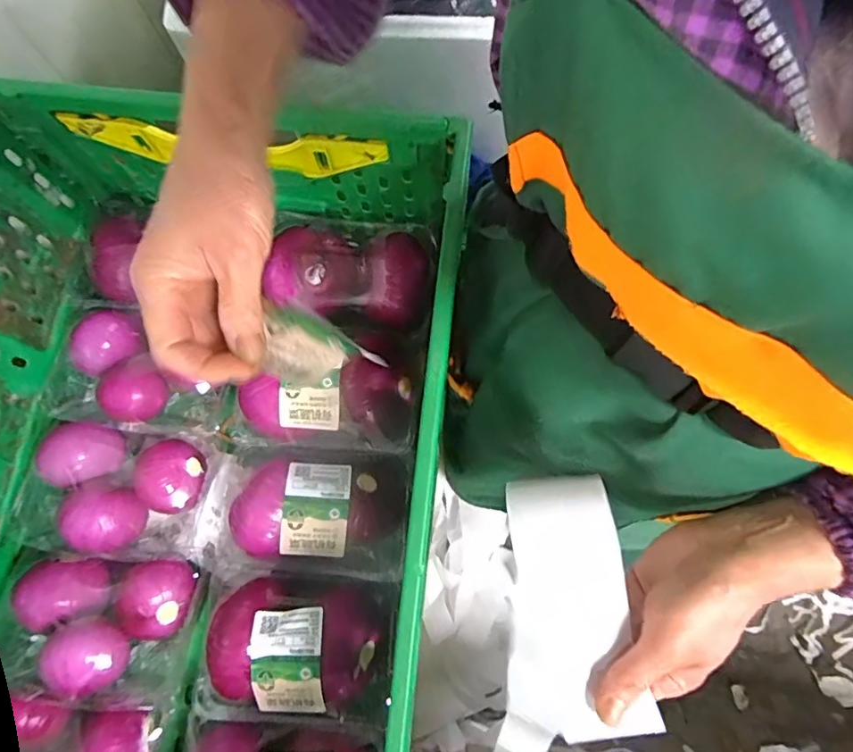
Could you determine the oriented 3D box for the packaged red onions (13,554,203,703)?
[{"bbox_3d":[-0.280,0.214,0.438,0.139,0.073,0.105,2,77,2],"label":"packaged red onions"}]

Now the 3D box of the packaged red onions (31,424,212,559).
[{"bbox_3d":[-0.287,0.107,0.475,0.143,0.062,0.111,12,77,4],"label":"packaged red onions"}]

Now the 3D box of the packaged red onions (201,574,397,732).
[{"bbox_3d":[-0.117,0.232,0.438,0.177,0.086,0.115,3,77,2],"label":"packaged red onions"}]

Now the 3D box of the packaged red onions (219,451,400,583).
[{"bbox_3d":[-0.117,0.126,0.469,0.181,0.076,0.114,-1,77,1],"label":"packaged red onions"}]

